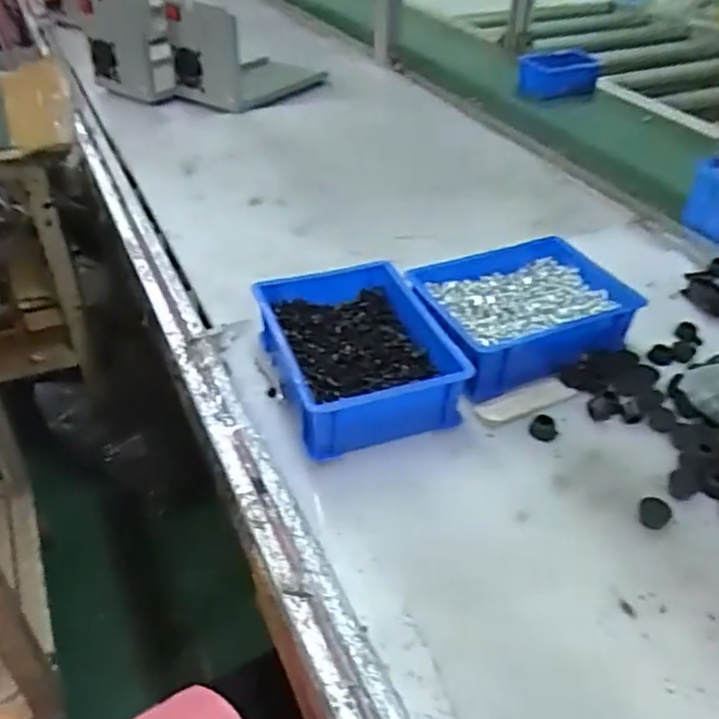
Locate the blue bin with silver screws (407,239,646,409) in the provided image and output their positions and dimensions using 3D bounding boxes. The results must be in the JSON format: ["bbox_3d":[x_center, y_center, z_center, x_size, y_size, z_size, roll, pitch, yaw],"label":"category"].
[{"bbox_3d":[0.163,-0.048,0.691,0.199,0.067,0.160,-14,41,-19],"label":"blue bin with silver screws"}]

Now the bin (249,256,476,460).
[{"bbox_3d":[-0.004,-0.008,0.629,0.145,0.069,0.196,-13,40,-17],"label":"bin"}]

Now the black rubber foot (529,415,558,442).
[{"bbox_3d":[0.162,0.061,0.591,0.023,0.011,0.025,15,40,16],"label":"black rubber foot"}]

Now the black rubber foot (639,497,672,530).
[{"bbox_3d":[0.229,0.120,0.521,0.023,0.015,0.024,26,44,27],"label":"black rubber foot"}]

